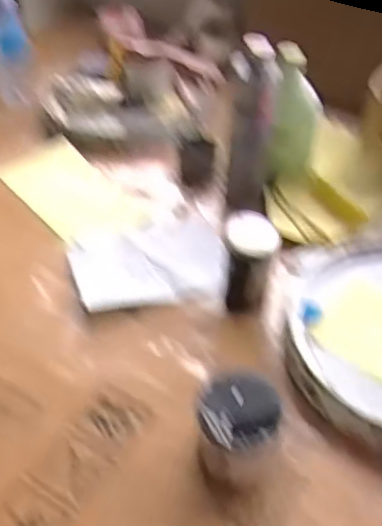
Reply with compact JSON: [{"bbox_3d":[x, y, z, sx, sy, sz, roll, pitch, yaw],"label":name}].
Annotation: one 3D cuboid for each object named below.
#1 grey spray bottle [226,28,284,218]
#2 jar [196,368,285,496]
[{"bbox_3d":[0.083,-0.184,0.895,0.066,0.231,0.053,8,44,9],"label":"grey spray bottle"},{"bbox_3d":[0.045,0.163,0.620,0.076,0.091,0.078,0,43,0],"label":"jar"}]

